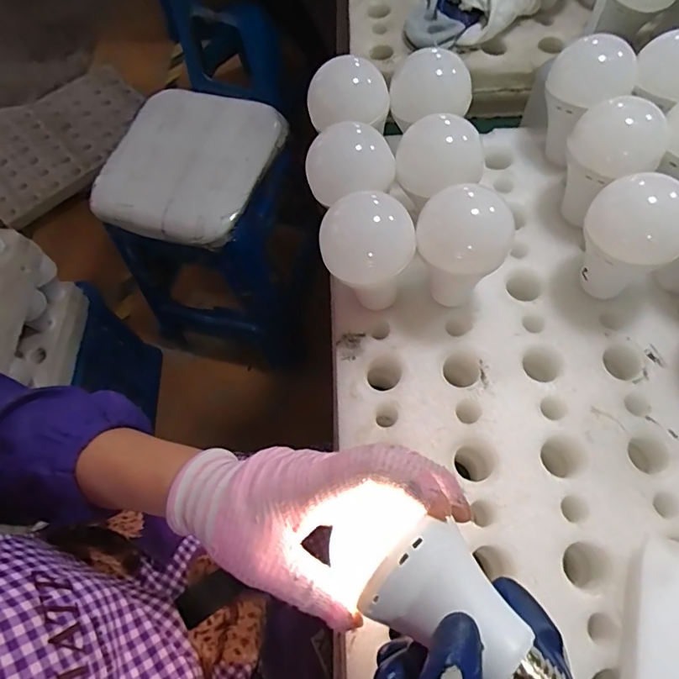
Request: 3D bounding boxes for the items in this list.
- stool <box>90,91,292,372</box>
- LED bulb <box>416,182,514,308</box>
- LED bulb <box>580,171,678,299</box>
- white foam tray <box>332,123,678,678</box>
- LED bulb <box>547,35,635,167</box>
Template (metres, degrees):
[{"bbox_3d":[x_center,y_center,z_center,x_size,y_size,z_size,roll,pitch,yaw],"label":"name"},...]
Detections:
[{"bbox_3d":[-0.252,-0.209,1.080,0.347,0.521,0.317,10,66,8],"label":"stool"},{"bbox_3d":[0.089,-0.065,0.362,0.061,0.091,0.057,-1,65,3],"label":"LED bulb"},{"bbox_3d":[0.204,-0.068,0.356,0.065,0.086,0.063,-40,69,-14],"label":"LED bulb"},{"bbox_3d":[0.184,0.048,0.339,0.370,0.038,0.537,-3,65,2],"label":"white foam tray"},{"bbox_3d":[0.204,-0.200,0.418,0.072,0.096,0.057,-34,68,-12],"label":"LED bulb"}]

